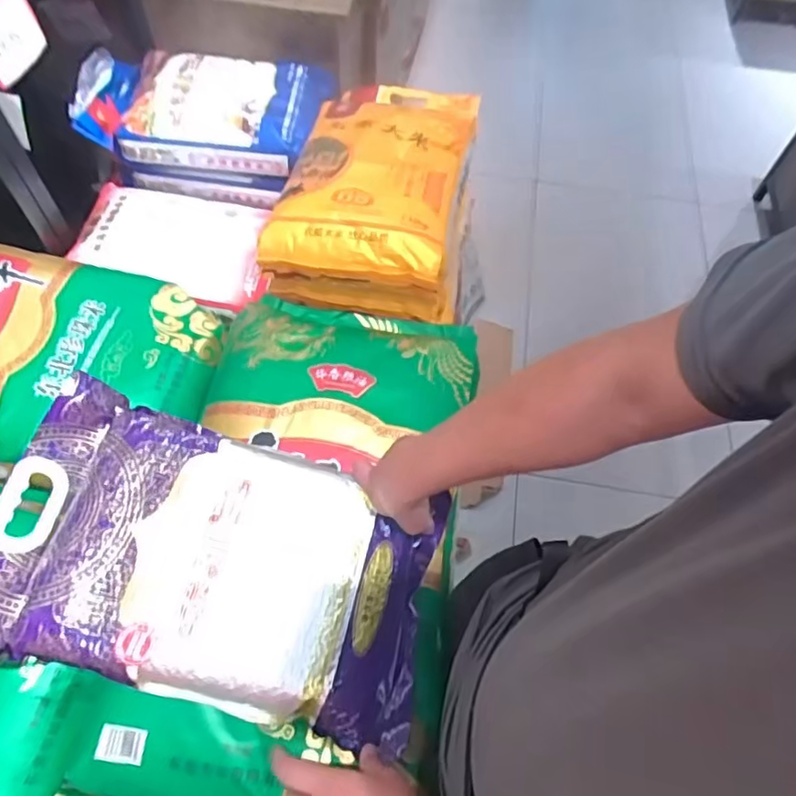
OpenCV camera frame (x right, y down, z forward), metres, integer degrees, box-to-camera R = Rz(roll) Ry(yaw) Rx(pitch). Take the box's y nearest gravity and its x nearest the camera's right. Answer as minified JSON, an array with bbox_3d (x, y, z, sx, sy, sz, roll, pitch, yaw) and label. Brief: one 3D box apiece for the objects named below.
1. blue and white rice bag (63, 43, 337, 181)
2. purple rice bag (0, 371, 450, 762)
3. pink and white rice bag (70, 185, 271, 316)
[{"bbox_3d":[-0.400,-0.638,1.249,0.472,0.118,0.300,7,60,1],"label":"blue and white rice bag"},{"bbox_3d":[-0.189,0.169,0.634,0.446,0.080,0.276,10,60,4],"label":"purple rice bag"},{"bbox_3d":[-0.416,-0.314,1.164,0.368,0.072,0.240,13,60,5],"label":"pink and white rice bag"}]

